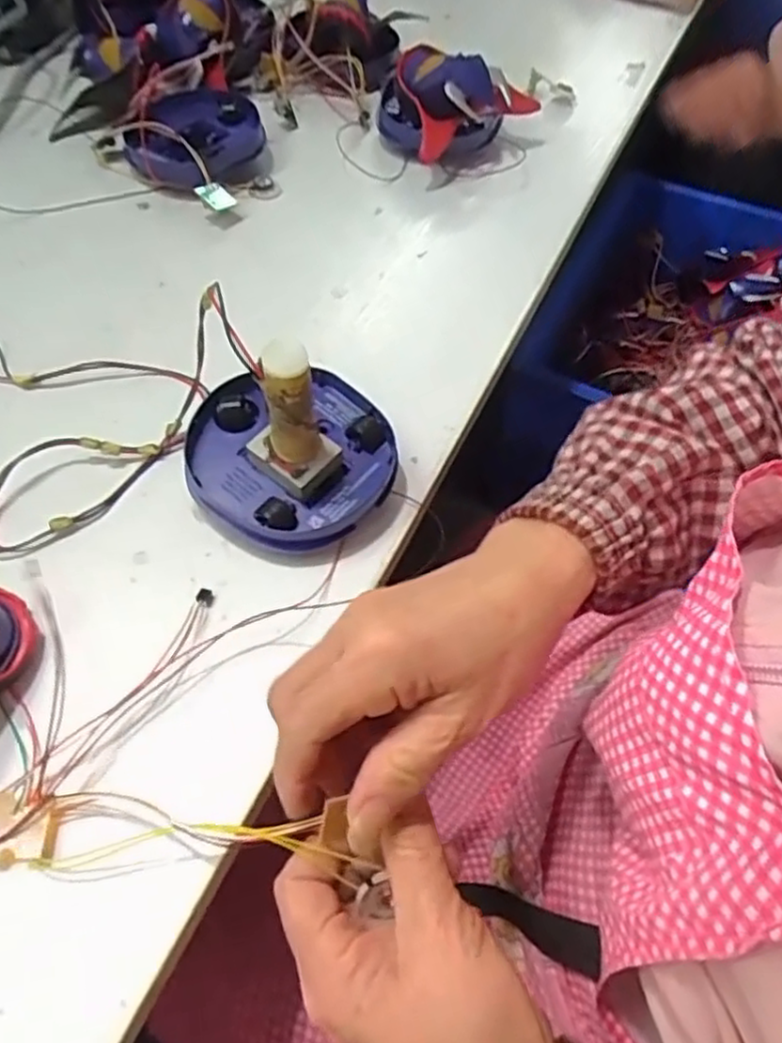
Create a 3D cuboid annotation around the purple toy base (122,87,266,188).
[{"bbox_3d":[-0.156,-0.309,0.576,0.090,0.032,0.107,29,58,16],"label":"purple toy base"}]

